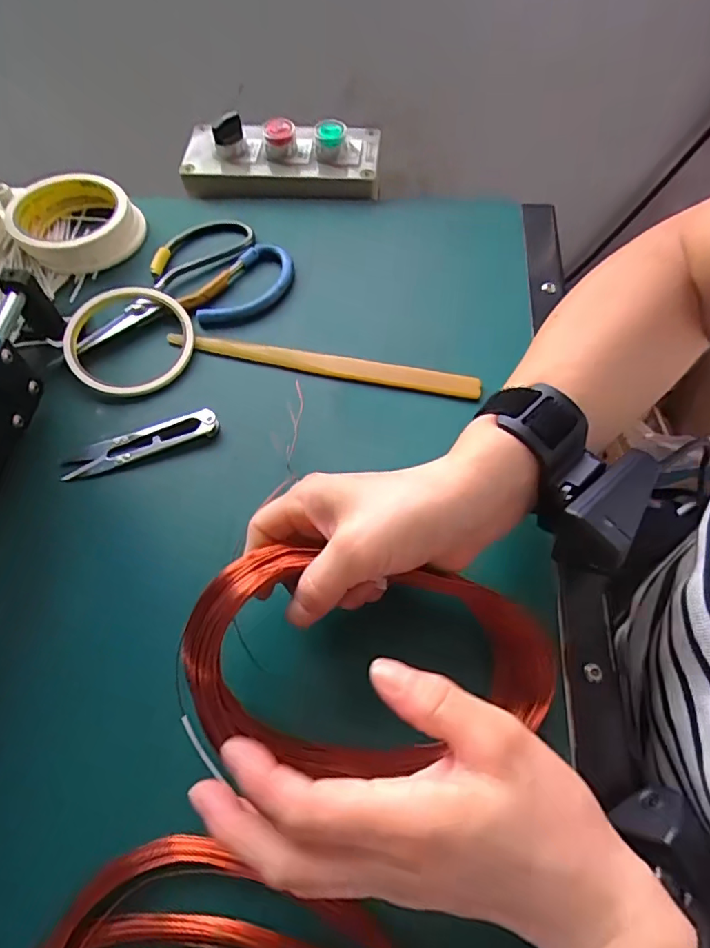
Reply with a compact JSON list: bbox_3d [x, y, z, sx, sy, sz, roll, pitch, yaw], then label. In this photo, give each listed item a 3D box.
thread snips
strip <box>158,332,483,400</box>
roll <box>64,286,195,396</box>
[{"bbox_3d":[-0.141,-0.019,0.353,0.102,0.016,0.024,-16,63,-7],"label":"thread snips"},{"bbox_3d":[-0.025,-0.081,0.379,0.224,0.005,0.016,12,63,7],"label":"strip"},{"bbox_3d":[-0.162,-0.098,0.382,0.088,0.018,0.084,-1,62,1],"label":"roll"}]

